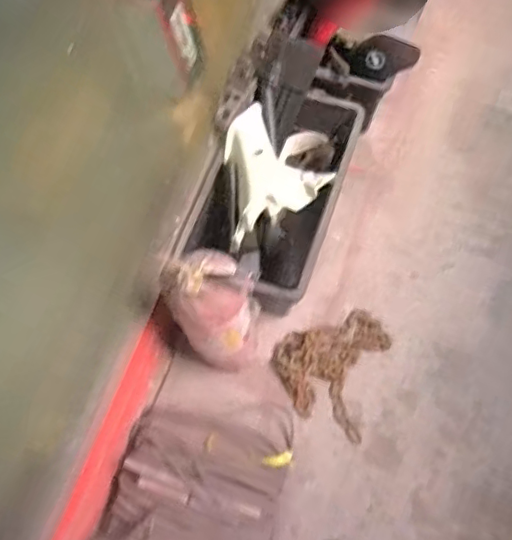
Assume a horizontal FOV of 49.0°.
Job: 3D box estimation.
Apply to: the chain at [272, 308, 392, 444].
[{"bbox_3d":[0.177,0.222,1.370,0.246,0.051,0.287,21,69,12],"label":"chain"}]

